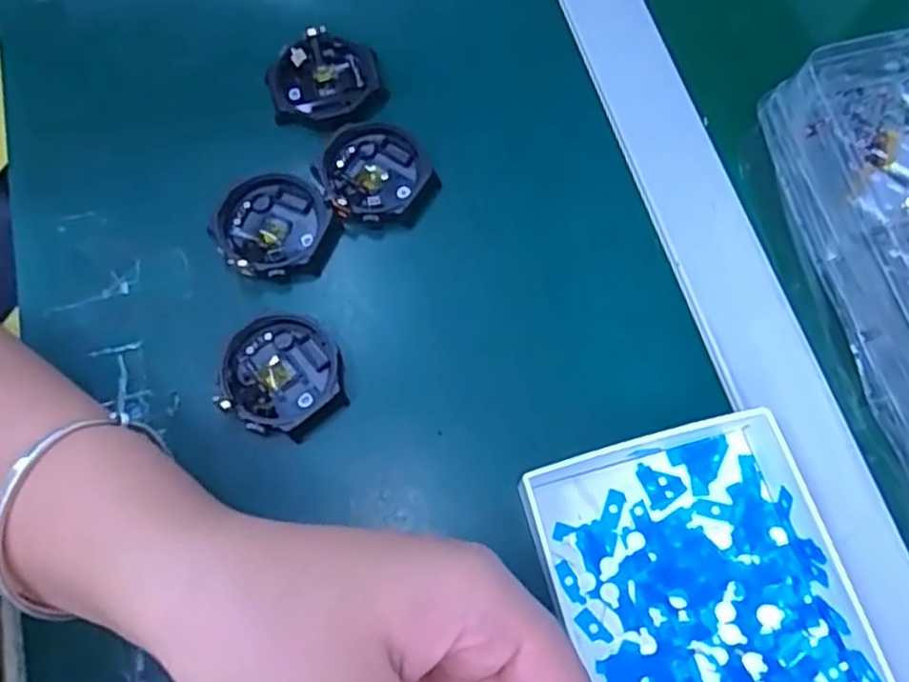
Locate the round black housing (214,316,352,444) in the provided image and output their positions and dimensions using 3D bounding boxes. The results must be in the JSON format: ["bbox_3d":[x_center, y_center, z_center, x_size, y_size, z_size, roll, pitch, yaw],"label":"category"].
[{"bbox_3d":[-0.072,0.015,0.301,0.049,0.011,0.052,-1,69,1],"label":"round black housing"}]

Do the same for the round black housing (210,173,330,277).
[{"bbox_3d":[-0.081,-0.052,0.325,0.047,0.011,0.050,-1,69,1],"label":"round black housing"}]

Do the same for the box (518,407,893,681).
[{"bbox_3d":[0.100,0.120,0.251,0.100,0.021,0.182,-16,70,-4],"label":"box"}]

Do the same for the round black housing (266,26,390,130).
[{"bbox_3d":[-0.063,-0.125,0.349,0.053,0.010,0.053,-1,69,1],"label":"round black housing"}]

